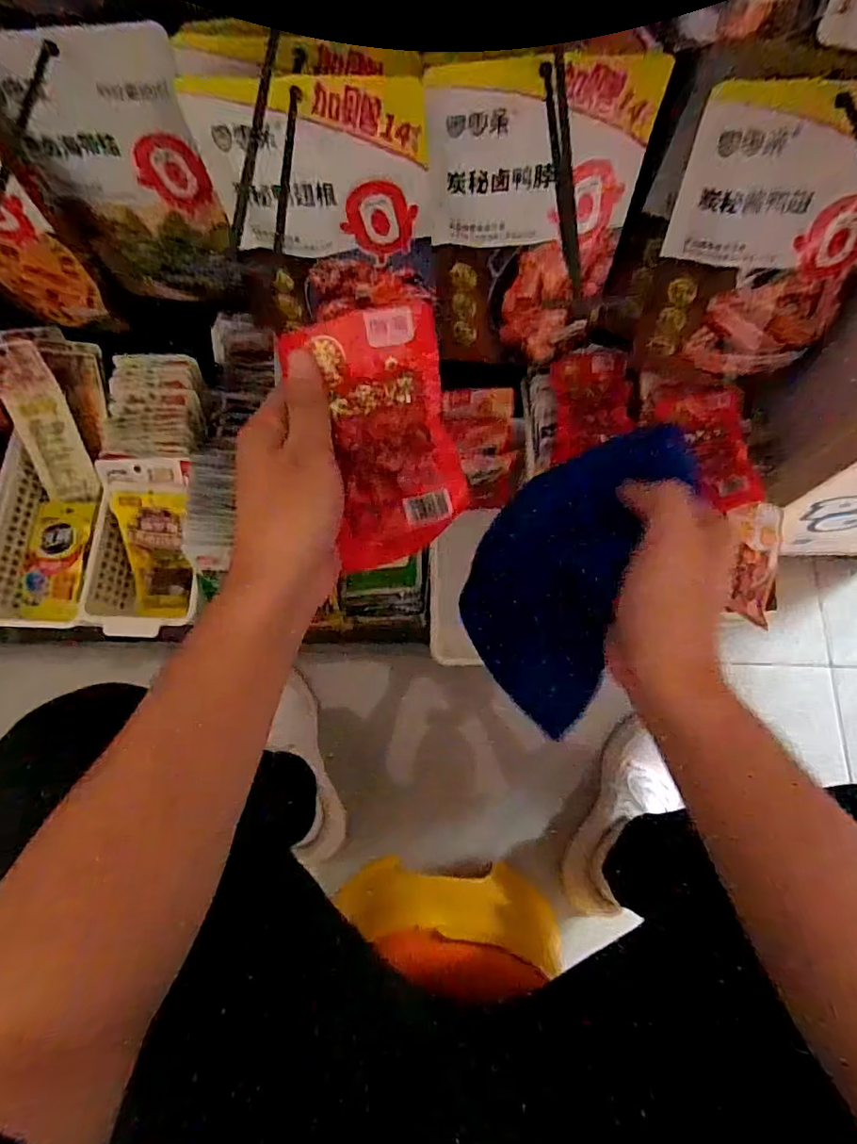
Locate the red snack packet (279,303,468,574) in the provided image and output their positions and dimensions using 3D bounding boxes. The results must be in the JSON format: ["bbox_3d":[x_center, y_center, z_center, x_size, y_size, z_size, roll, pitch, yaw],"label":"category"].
[{"bbox_3d":[-0.025,-0.072,0.296,0.078,0.016,0.133,-10,104,8],"label":"red snack packet"}]

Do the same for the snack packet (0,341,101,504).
[{"bbox_3d":[-0.450,-0.168,0.624,0.065,0.182,0.016,-10,32,-2],"label":"snack packet"}]

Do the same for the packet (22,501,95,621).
[{"bbox_3d":[-0.439,-0.016,0.638,0.076,0.030,0.144,2,75,1],"label":"packet"}]

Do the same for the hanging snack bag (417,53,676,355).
[{"bbox_3d":[0.088,-0.295,0.465,0.165,0.227,0.035,-3,56,1],"label":"hanging snack bag"}]

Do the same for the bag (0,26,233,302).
[{"bbox_3d":[-0.261,-0.337,0.473,0.171,0.226,0.029,10,75,3],"label":"bag"}]

